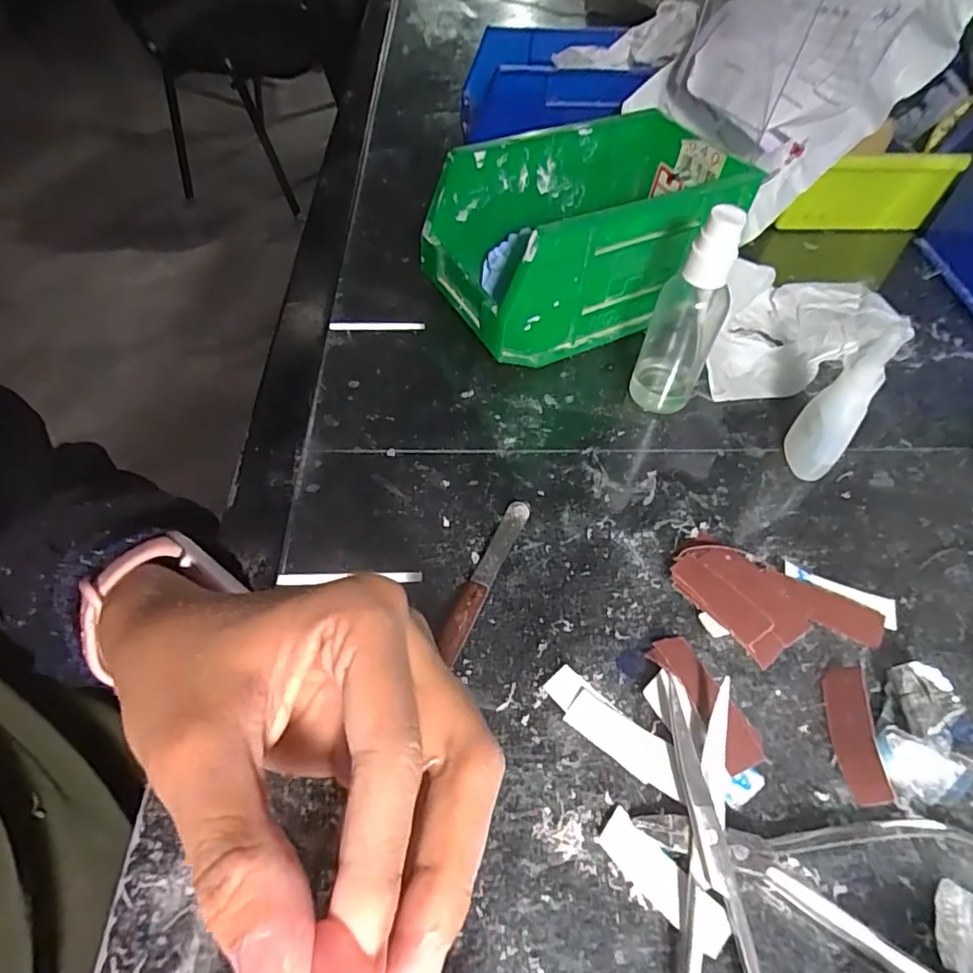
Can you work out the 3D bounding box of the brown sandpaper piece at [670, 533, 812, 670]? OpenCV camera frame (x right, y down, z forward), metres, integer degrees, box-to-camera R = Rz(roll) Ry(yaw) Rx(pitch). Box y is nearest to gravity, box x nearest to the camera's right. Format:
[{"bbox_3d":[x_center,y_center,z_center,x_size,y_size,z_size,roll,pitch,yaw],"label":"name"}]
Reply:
[{"bbox_3d":[0.112,0.047,0.253,0.037,0.010,0.058,-35,62,-24],"label":"brown sandpaper piece"}]

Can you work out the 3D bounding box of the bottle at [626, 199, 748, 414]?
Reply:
[{"bbox_3d":[0.102,-0.086,0.288,0.034,0.110,0.026,17,55,10],"label":"bottle"}]

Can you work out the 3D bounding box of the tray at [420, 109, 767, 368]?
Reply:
[{"bbox_3d":[0.059,-0.151,0.348,0.171,0.088,0.097,-24,58,-18],"label":"tray"}]

